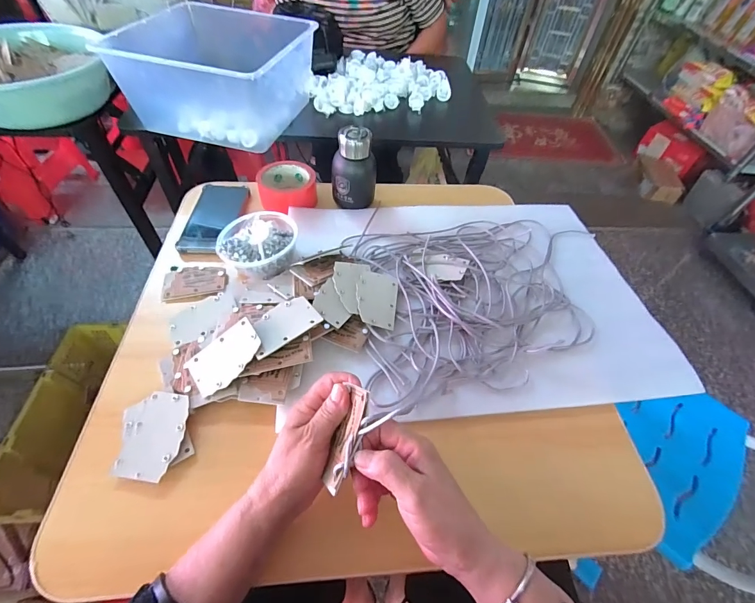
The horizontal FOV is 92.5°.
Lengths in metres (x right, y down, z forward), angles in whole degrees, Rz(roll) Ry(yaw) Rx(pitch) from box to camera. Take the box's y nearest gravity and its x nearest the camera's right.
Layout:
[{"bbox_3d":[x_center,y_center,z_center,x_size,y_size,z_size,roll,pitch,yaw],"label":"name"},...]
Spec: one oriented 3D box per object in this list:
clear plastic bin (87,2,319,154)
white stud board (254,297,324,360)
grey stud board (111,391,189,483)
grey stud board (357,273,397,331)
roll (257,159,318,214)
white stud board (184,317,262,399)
[{"bbox_3d":[-0.306,-0.474,0.736,0.316,0.145,0.365,13,52,5],"label":"clear plastic bin"},{"bbox_3d":[-0.112,0.025,0.427,0.081,0.005,0.055,-30,54,-21],"label":"white stud board"},{"bbox_3d":[-0.233,0.136,0.371,0.066,0.011,0.086,2,54,-4],"label":"grey stud board"},{"bbox_3d":[-0.001,-0.004,0.479,0.054,0.004,0.083,14,53,-10],"label":"grey stud board"},{"bbox_3d":[-0.156,-0.201,0.631,0.098,0.044,0.091,-6,53,-9],"label":"roll"},{"bbox_3d":[-0.170,0.062,0.405,0.086,0.005,0.053,-44,66,-4],"label":"white stud board"}]

